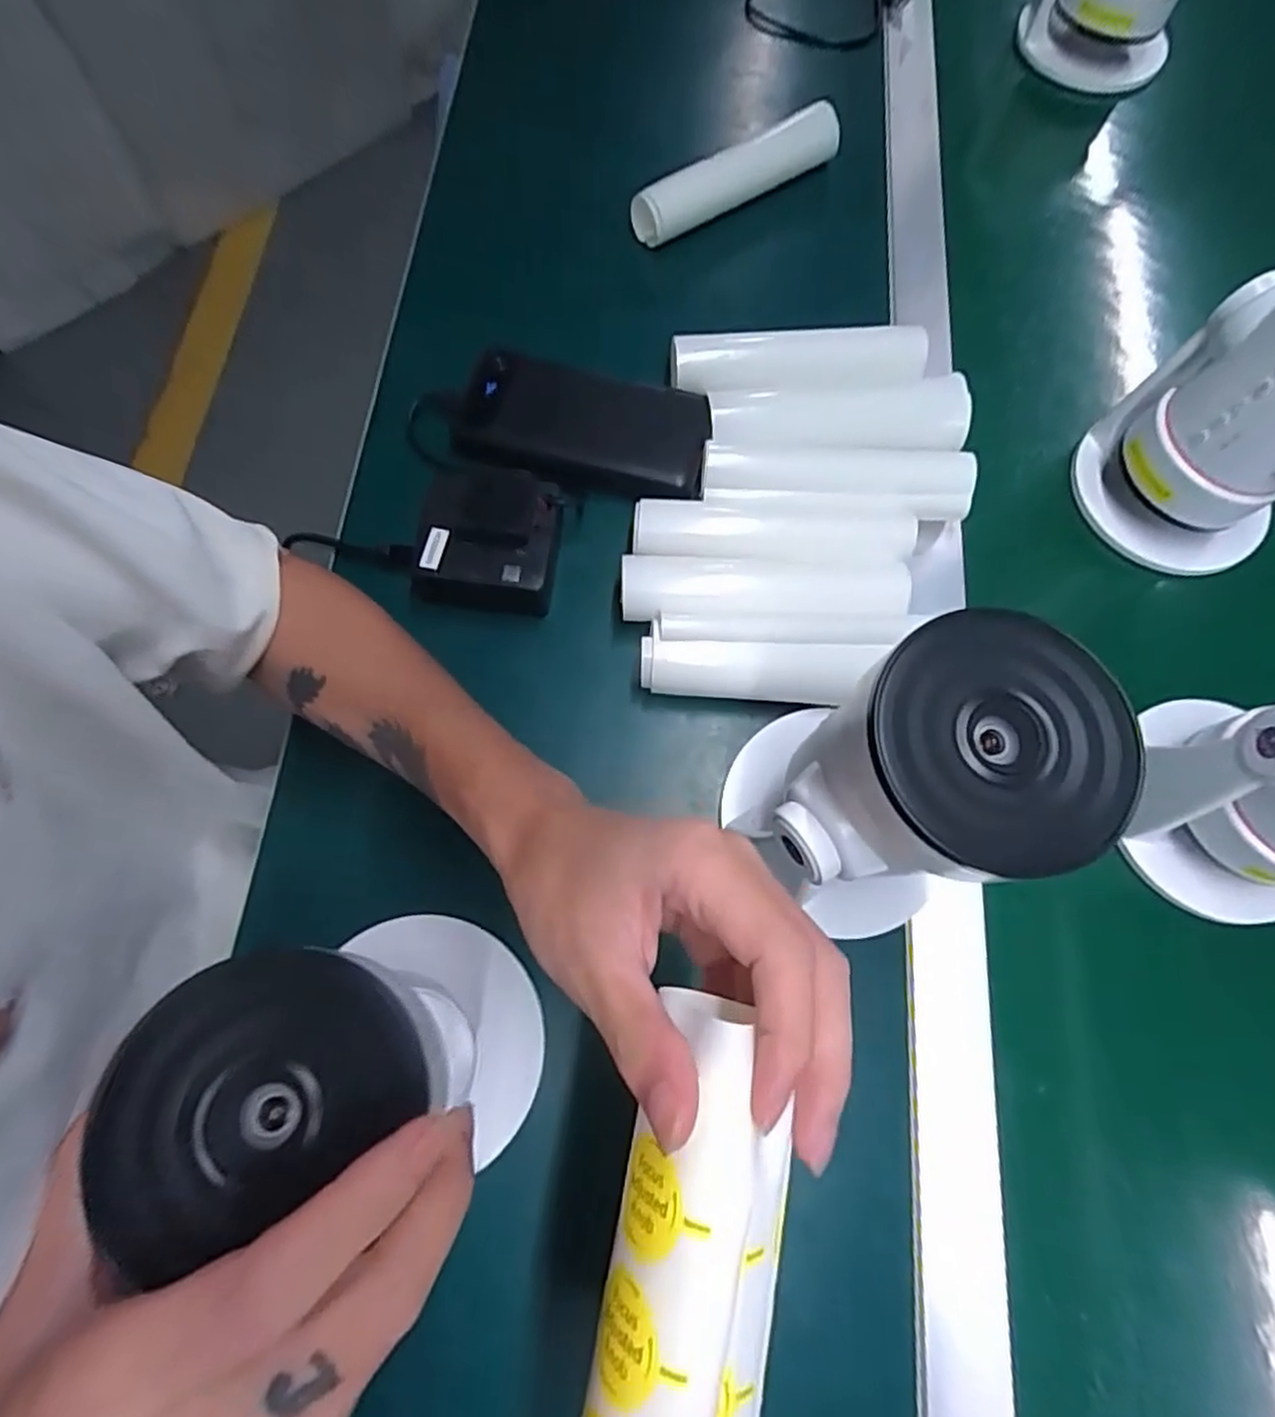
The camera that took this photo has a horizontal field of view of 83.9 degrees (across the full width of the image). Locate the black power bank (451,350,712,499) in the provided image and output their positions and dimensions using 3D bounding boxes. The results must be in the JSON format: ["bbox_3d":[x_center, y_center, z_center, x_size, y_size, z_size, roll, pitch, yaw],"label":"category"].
[{"bbox_3d":[-0.033,-0.177,0.446,0.155,0.020,0.081,15,72,4],"label":"black power bank"}]

